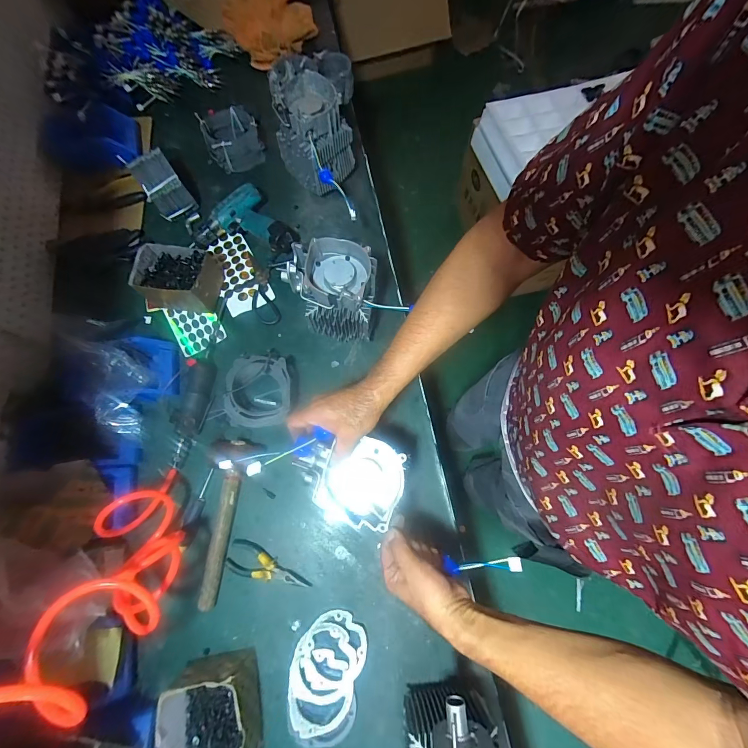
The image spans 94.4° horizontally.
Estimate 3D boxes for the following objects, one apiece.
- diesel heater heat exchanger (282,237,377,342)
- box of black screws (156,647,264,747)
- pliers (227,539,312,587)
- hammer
[{"bbox_3d":[-0.067,-0.148,0.659,0.140,0.198,0.113,8,73,3],"label":"diesel heater heat exchanger"},{"bbox_3d":[-0.245,0.528,0.523,0.124,0.092,0.150,-10,73,-2],"label":"box of black screws"},{"bbox_3d":[-0.186,0.343,0.609,0.151,0.011,0.051,19,74,6],"label":"pliers"},{"bbox_3d":[-0.282,0.261,0.629,0.093,0.046,0.288,9,73,4],"label":"hammer"}]

